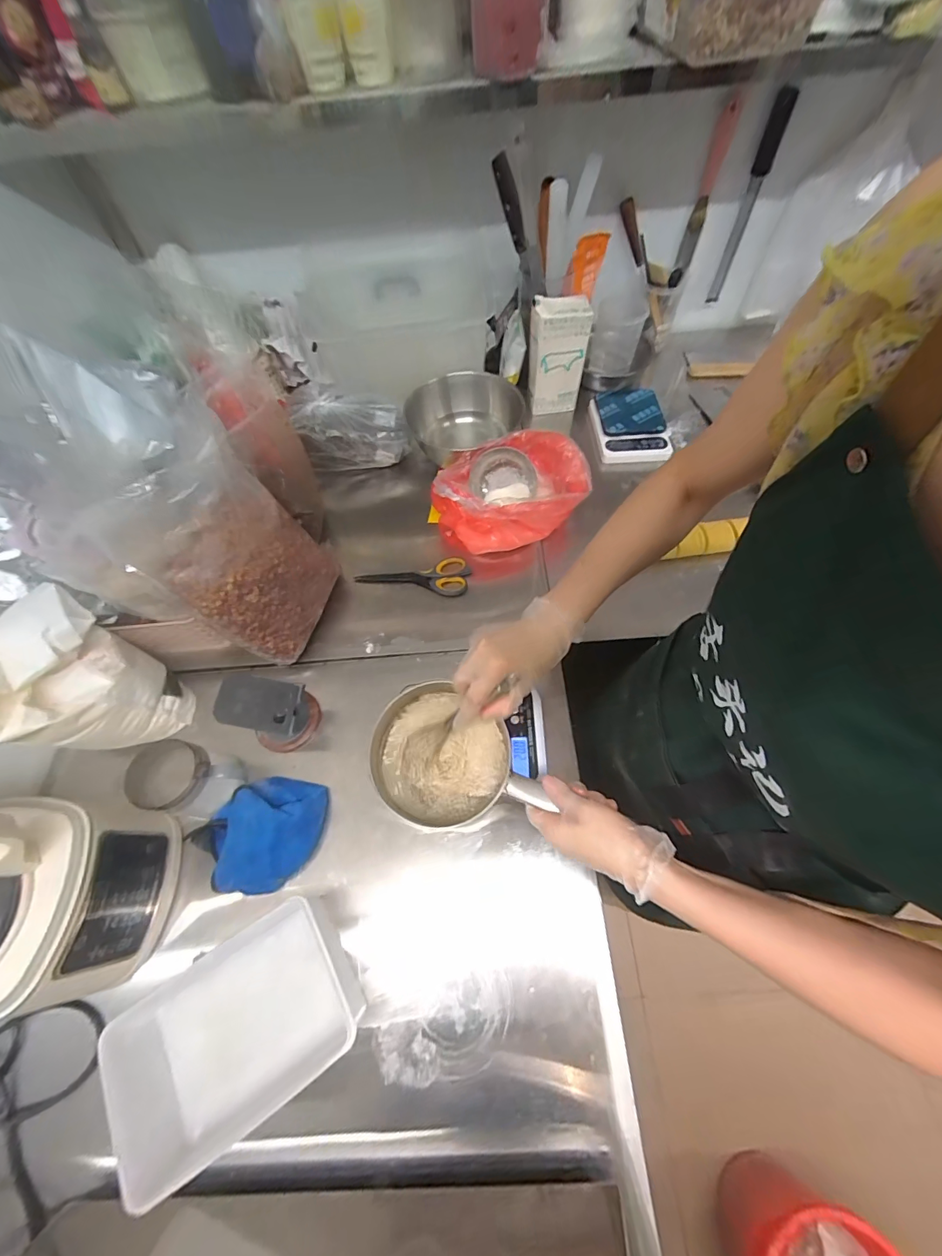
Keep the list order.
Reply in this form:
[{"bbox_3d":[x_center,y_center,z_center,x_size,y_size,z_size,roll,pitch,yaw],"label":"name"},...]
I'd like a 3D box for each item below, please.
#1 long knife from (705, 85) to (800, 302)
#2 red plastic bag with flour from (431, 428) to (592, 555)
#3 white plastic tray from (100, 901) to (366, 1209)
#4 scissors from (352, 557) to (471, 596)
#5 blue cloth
[{"bbox_3d":[0.528,-0.806,0.826,0.032,0.303,0.027,20,65,13],"label":"long knife"},{"bbox_3d":[0.065,-0.234,0.735,0.245,0.110,0.153,-14,63,-4],"label":"red plastic bag with flour"},{"bbox_3d":[-0.237,0.409,0.451,0.201,0.075,0.159,-33,66,-13],"label":"white plastic tray"},{"bbox_3d":[-0.099,-0.098,0.739,0.194,0.020,0.070,8,63,7],"label":"scissors"},{"bbox_3d":[-0.260,0.246,0.529,0.122,0.067,0.147,40,72,21],"label":"blue cloth"}]

